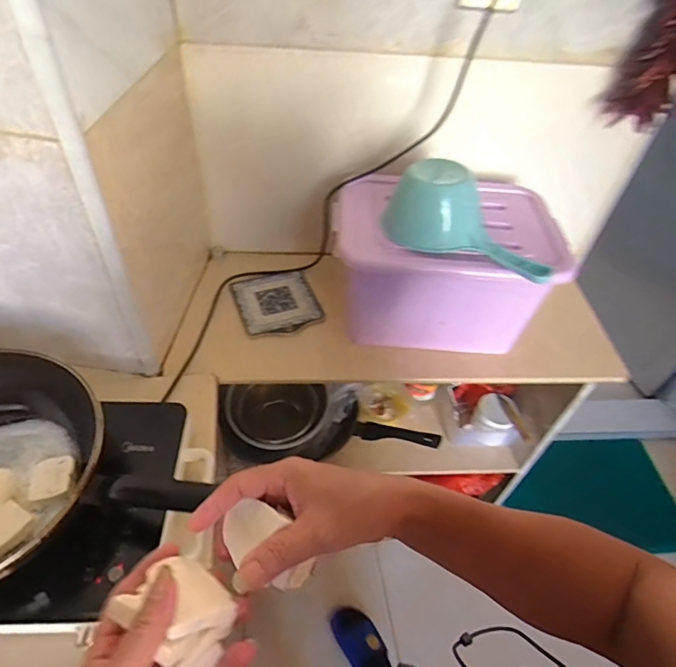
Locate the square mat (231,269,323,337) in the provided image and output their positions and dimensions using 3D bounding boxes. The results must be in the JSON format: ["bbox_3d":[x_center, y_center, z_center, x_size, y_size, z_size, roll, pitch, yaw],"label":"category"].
[{"bbox_3d":[-0.116,-0.063,0.906,0.147,0.014,0.157,-15,51,-19],"label":"square mat"}]

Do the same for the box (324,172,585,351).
[{"bbox_3d":[0.164,-0.110,0.835,0.353,0.218,0.272,5,48,-3],"label":"box"}]

